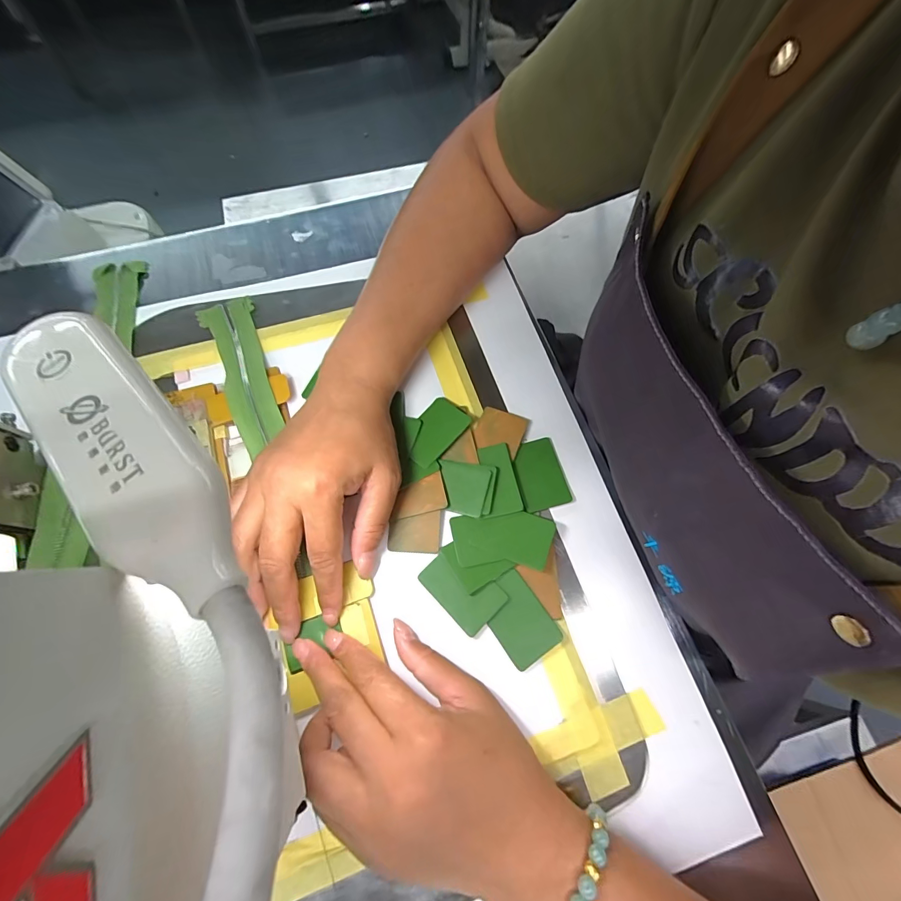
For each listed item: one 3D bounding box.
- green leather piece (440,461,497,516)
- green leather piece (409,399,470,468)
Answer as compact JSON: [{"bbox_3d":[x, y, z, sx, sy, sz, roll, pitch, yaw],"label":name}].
[{"bbox_3d":[0.011,0.026,0.276,0.043,0.004,0.037,10,69,2],"label":"green leather piece"},{"bbox_3d":[-0.012,-0.015,0.291,0.033,0.006,0.054,39,73,12],"label":"green leather piece"}]

